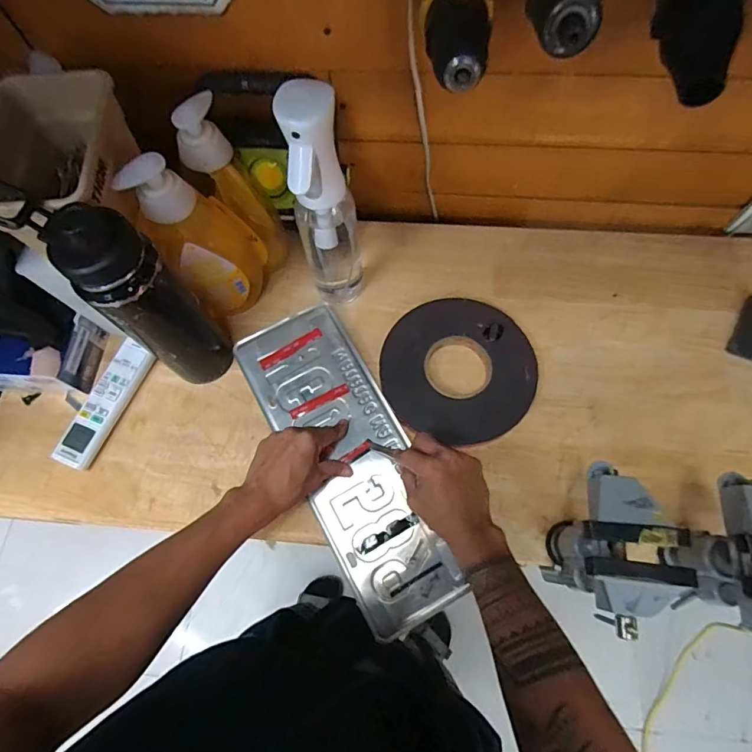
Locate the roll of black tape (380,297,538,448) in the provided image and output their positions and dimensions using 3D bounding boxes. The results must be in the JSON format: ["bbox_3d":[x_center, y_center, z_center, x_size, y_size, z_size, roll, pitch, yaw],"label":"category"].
[{"bbox_3d":[0.103,-0.010,0.561,0.184,0.027,0.175,-1,68,2],"label":"roll of black tape"}]

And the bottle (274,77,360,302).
[{"bbox_3d":[-0.053,-0.169,0.491,0.067,0.281,0.052,-11,68,-2],"label":"bottle"}]

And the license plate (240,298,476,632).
[{"bbox_3d":[-0.033,0.093,0.529,0.140,0.008,0.379,-24,73,-7],"label":"license plate"}]

